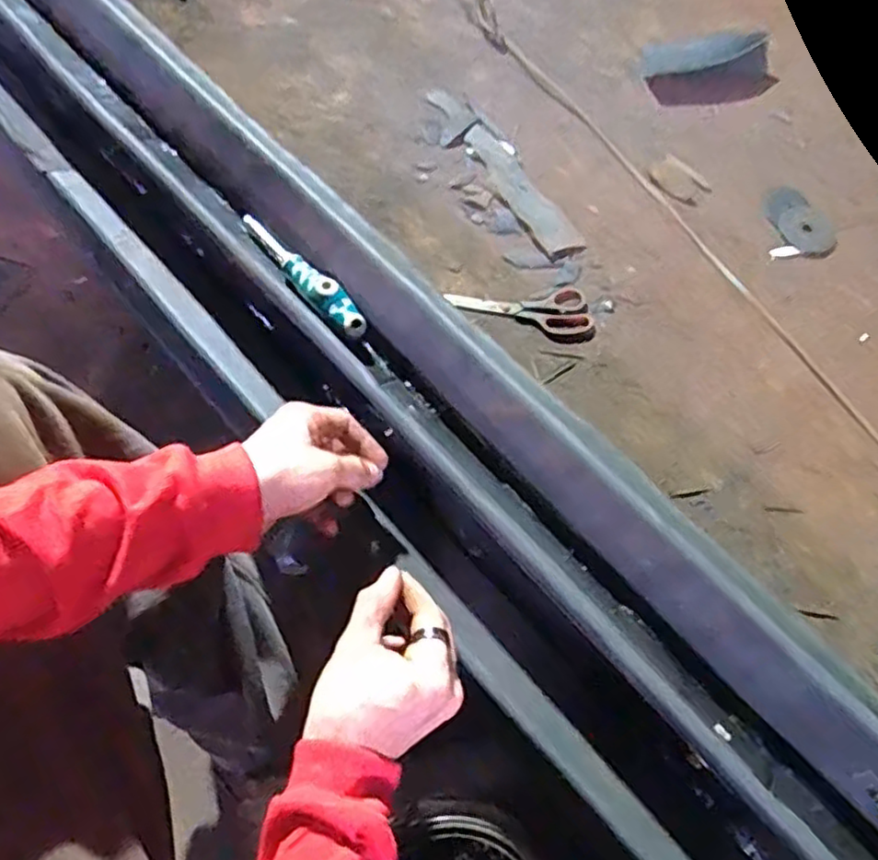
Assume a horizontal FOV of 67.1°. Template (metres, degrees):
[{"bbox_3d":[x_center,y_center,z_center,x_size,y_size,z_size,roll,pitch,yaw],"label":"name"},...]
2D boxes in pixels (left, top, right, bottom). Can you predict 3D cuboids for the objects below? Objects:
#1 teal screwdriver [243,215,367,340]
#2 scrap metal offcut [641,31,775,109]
[{"bbox_3d":[-0.122,-0.140,0.587,0.026,0.035,0.171,-37,71,-16],"label":"teal screwdriver"},{"bbox_3d":[0.445,-0.589,1.086,0.215,0.036,0.112,-10,66,-4],"label":"scrap metal offcut"}]

